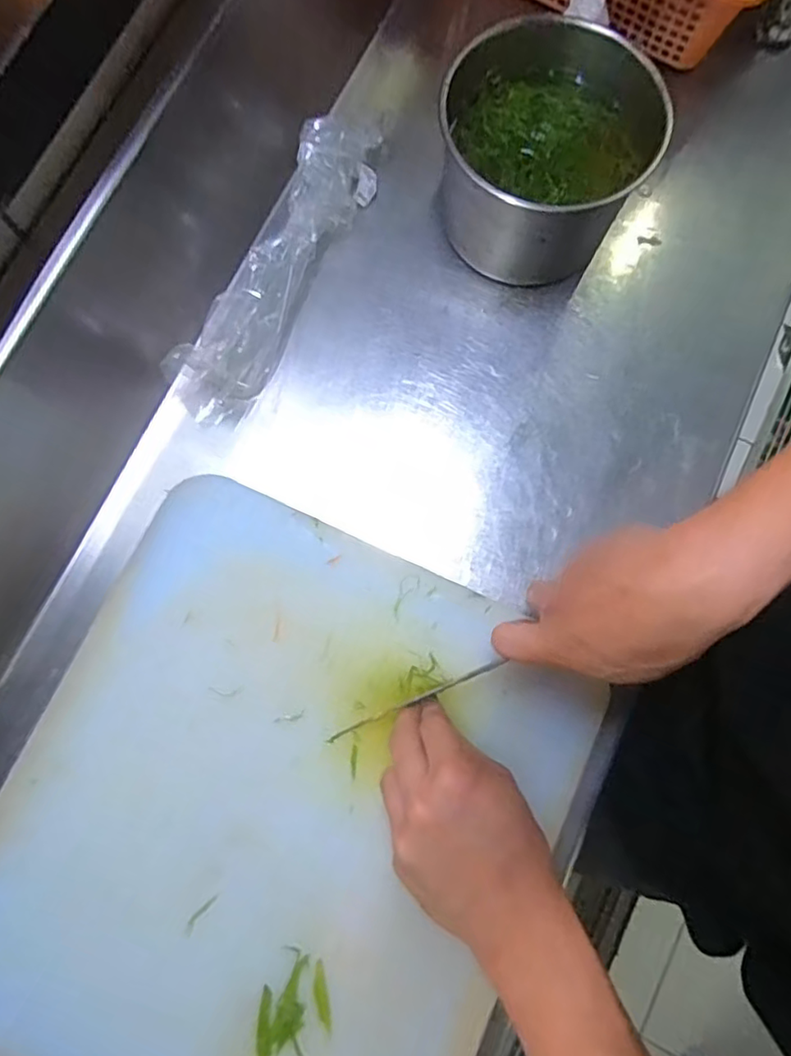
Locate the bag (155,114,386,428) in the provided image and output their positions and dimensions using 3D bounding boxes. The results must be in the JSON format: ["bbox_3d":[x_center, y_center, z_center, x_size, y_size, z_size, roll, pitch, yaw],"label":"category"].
[{"bbox_3d":[-0.093,-0.212,0.489,0.062,0.049,0.273,27,80,4],"label":"bag"}]

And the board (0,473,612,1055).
[{"bbox_3d":[-0.077,0.196,0.405,0.341,0.031,0.387,24,78,2],"label":"board"}]

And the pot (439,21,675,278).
[{"bbox_3d":[0.111,-0.281,0.476,0.148,0.111,0.157,0,80,0],"label":"pot"}]

